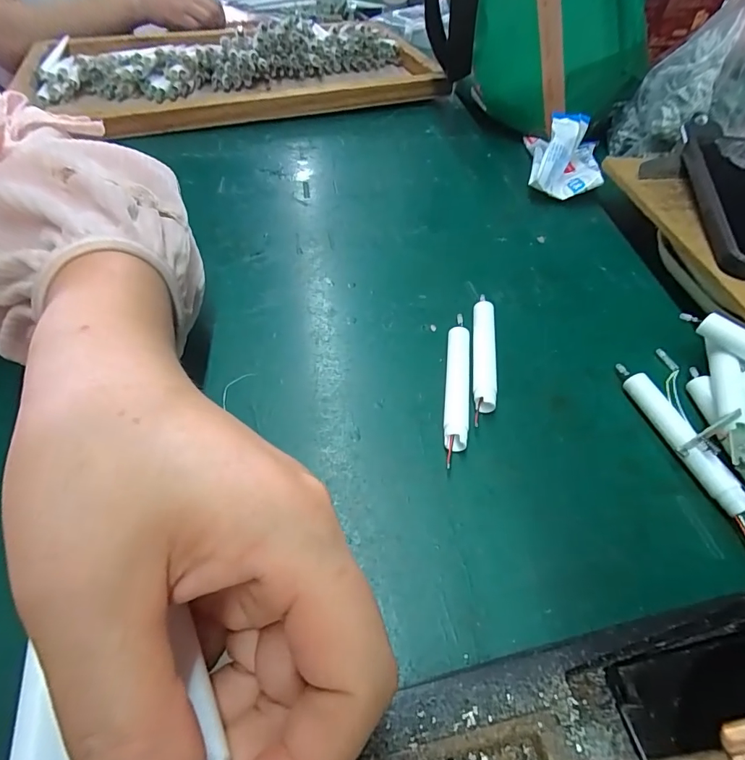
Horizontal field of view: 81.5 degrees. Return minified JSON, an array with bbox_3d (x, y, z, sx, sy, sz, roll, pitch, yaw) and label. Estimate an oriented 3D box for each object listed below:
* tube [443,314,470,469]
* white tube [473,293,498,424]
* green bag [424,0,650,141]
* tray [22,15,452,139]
[{"bbox_3d":[0.047,0.001,0.242,0.013,0.011,0.093,7,50,5],"label":"tube"},{"bbox_3d":[0.066,-0.015,0.254,0.014,0.012,0.087,7,50,5],"label":"white tube"},{"bbox_3d":[0.142,-0.320,0.394,0.197,0.190,0.113,12,51,9],"label":"green bag"},{"bbox_3d":[-0.153,-0.358,0.510,0.444,0.048,0.215,-12,51,-10],"label":"tray"}]

